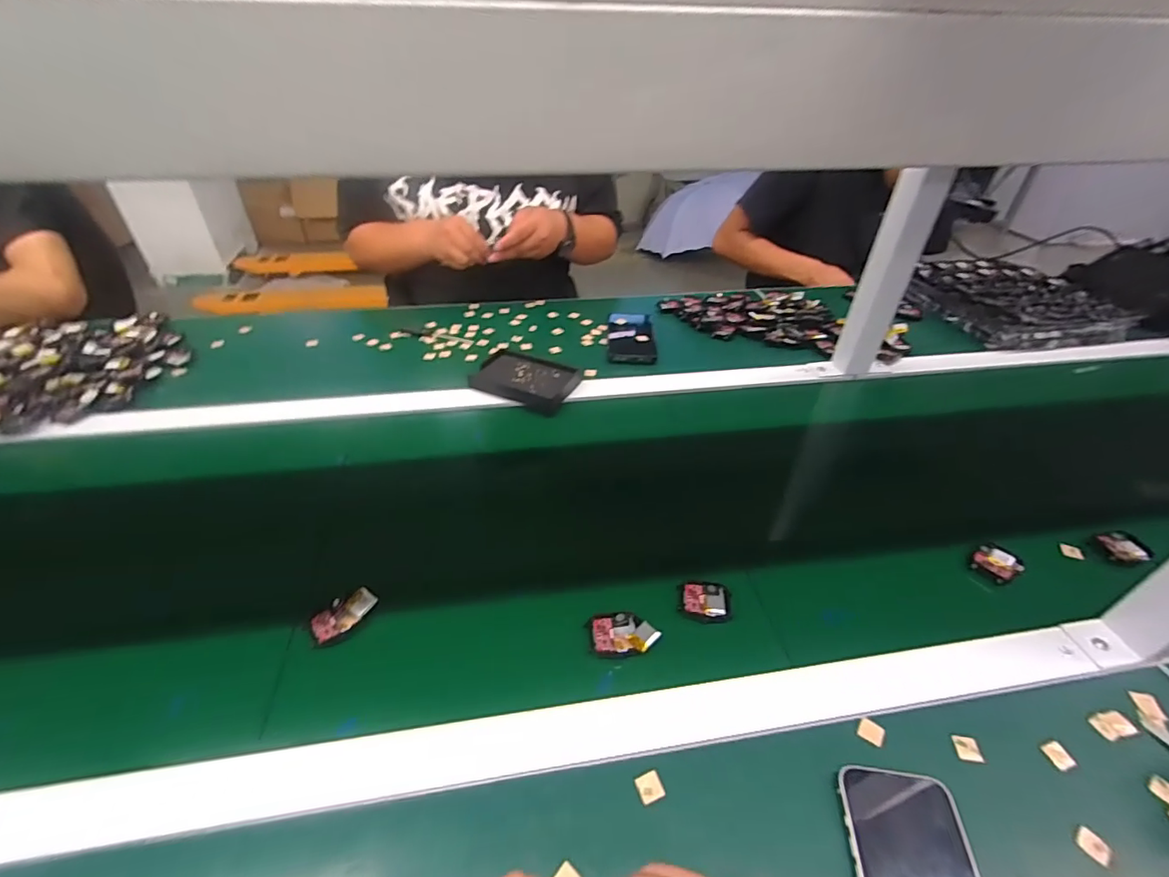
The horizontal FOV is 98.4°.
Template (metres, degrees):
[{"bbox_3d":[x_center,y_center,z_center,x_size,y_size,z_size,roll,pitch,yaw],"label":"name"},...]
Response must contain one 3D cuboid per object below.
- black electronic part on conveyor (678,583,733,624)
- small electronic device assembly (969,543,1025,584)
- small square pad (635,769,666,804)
[{"bbox_3d":[0.107,0.145,0.448,0.045,0.006,0.038,7,41,6],"label":"black electronic part on conveyor"},{"bbox_3d":[0.399,0.120,0.488,0.044,0.013,0.036,-24,46,-27],"label":"small electronic device assembly"},{"bbox_3d":[0.045,0.235,0.340,0.017,0.004,0.016,-15,43,-18],"label":"small square pad"}]

